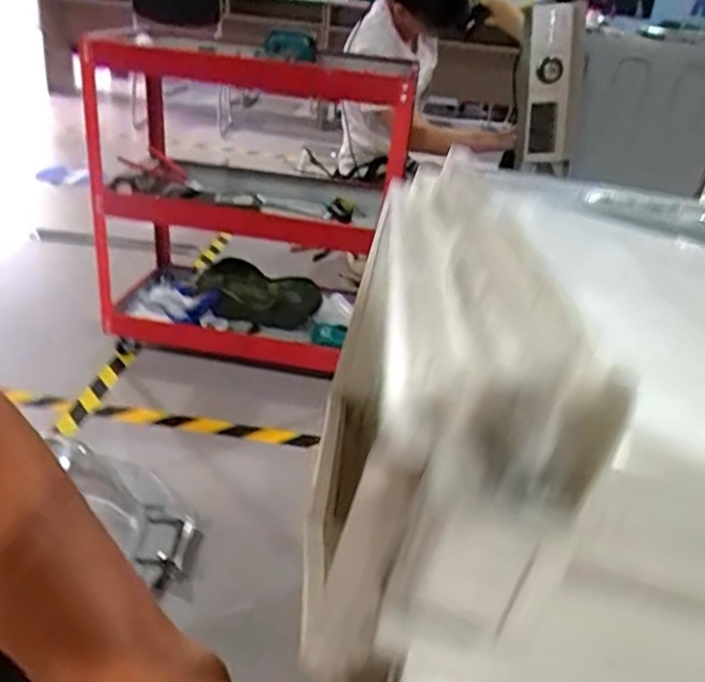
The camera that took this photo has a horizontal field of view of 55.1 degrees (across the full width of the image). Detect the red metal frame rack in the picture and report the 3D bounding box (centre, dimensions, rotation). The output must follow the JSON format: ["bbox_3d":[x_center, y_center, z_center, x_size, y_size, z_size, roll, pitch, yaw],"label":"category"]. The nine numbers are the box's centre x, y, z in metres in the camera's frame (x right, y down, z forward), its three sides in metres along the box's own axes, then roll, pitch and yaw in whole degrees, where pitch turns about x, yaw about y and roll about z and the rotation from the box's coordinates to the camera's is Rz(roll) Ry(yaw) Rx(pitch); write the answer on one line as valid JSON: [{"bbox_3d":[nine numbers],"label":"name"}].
[{"bbox_3d":[-0.234,-0.288,1.556,0.667,0.678,0.337,9,28,5],"label":"red metal frame rack"}]

